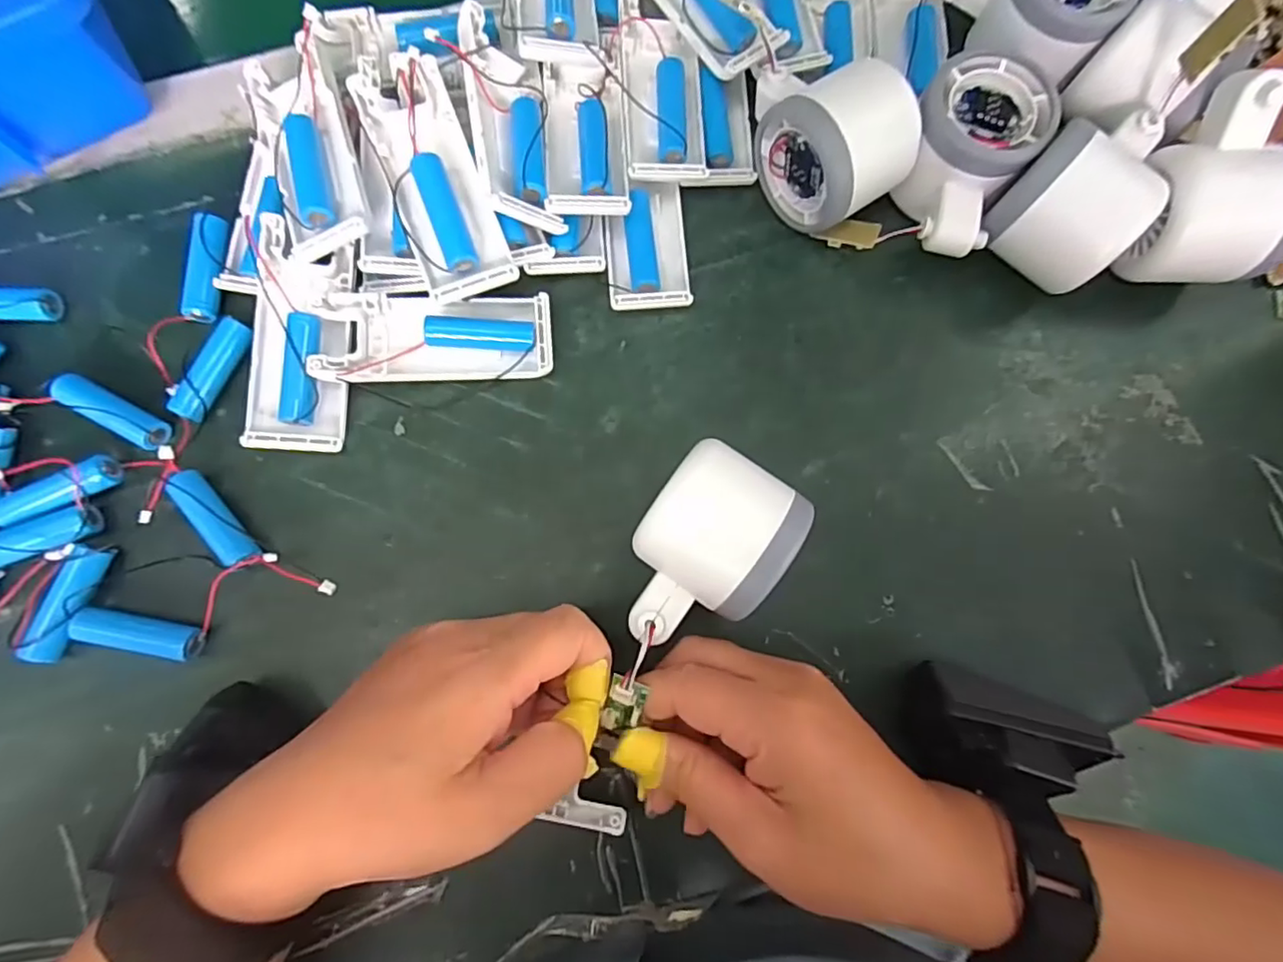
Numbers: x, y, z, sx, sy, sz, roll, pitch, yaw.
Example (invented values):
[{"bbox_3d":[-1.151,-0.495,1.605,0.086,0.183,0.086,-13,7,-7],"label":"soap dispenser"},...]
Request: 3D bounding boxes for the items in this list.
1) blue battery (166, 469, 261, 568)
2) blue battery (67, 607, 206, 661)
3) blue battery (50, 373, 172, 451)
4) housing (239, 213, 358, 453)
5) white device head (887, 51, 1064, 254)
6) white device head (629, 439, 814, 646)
[{"bbox_3d":[-0.187,0.017,0.263,0.011,0.016,0.049,-40,85,-8],"label":"blue battery"},{"bbox_3d":[-0.213,0.065,0.255,0.049,0.011,0.014,11,81,-1],"label":"blue battery"},{"bbox_3d":[-0.237,-0.030,0.270,0.052,0.011,0.015,28,81,1],"label":"blue battery"},{"bbox_3d":[-0.154,-0.064,0.273,0.039,0.022,0.100,3,81,-2],"label":"housing"},{"bbox_3d":[0.149,-0.150,0.287,0.058,0.051,0.083,26,81,1],"label":"white device head"},{"bbox_3d":[0.025,0.030,0.249,0.056,0.059,0.080,36,81,3],"label":"white device head"}]

